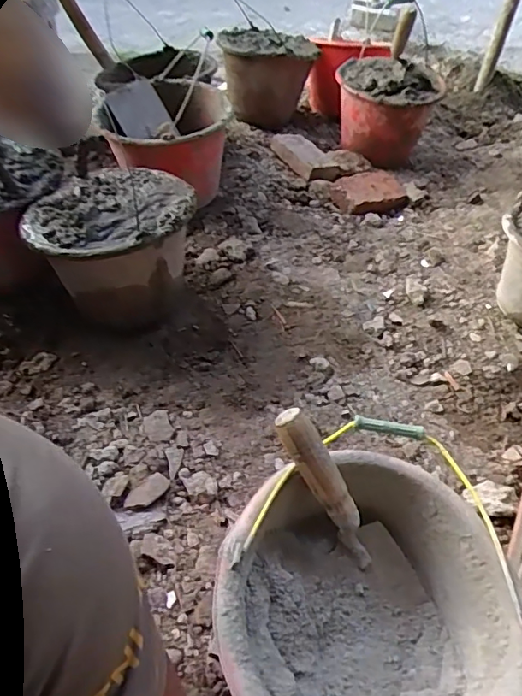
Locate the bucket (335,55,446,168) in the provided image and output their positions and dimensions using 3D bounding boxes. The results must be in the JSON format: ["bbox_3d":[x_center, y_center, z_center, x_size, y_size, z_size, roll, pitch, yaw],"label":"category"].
[{"bbox_3d":[0.325,-0.624,1.405,0.268,0.218,0.218,13,49,9],"label":"bucket"}]

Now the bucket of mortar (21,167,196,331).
[{"bbox_3d":[-0.253,-0.172,0.940,0.269,0.211,0.251,-4,48,-6],"label":"bucket of mortar"}]

